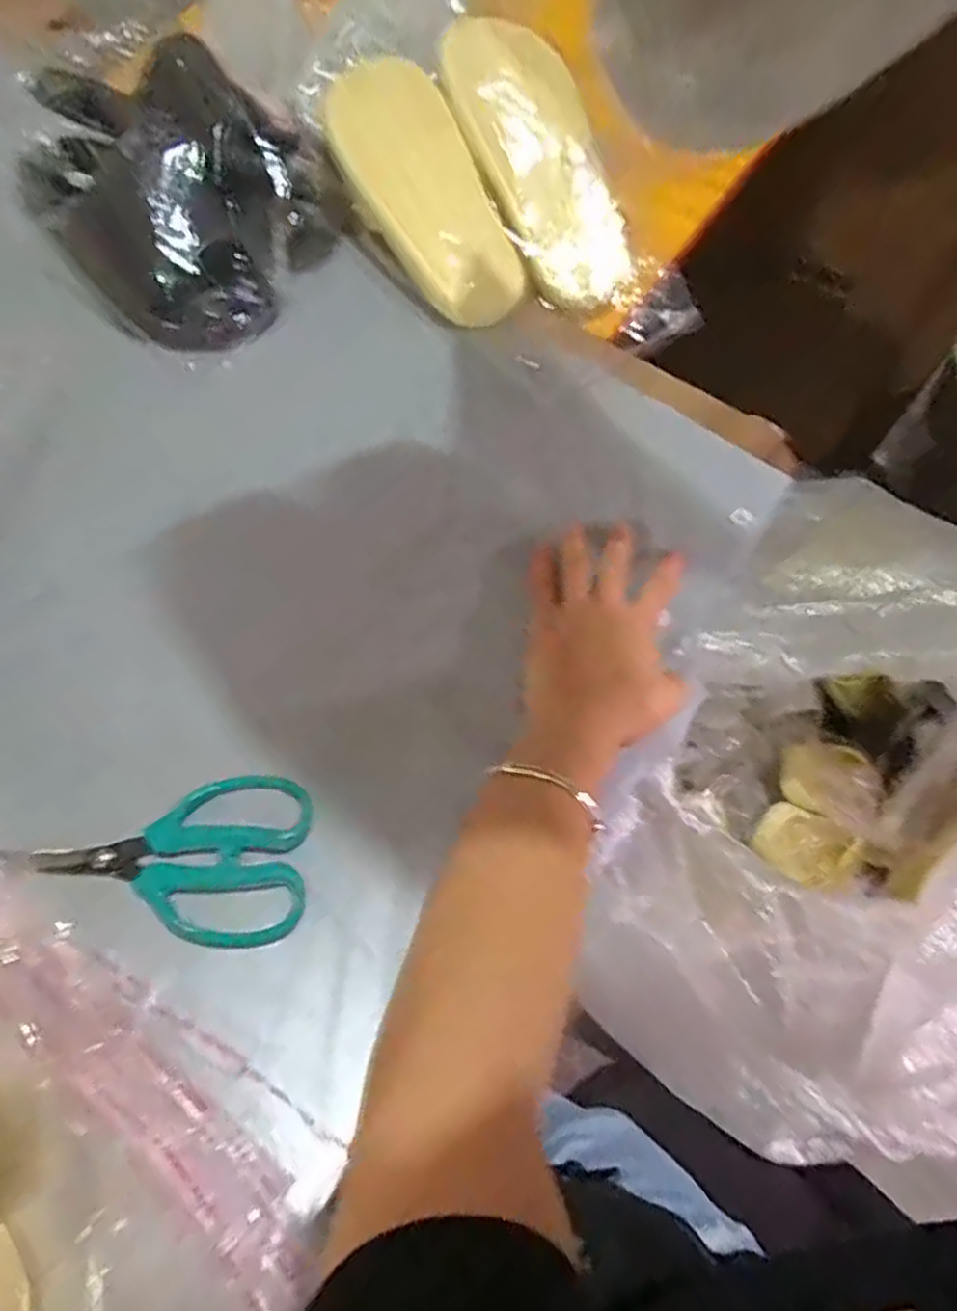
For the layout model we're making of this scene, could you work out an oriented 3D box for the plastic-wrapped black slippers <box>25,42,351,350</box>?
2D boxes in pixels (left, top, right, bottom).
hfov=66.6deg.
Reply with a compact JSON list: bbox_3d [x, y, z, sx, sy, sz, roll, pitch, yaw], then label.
[{"bbox_3d":[-0.236,-0.378,0.549,0.193,0.109,0.266,-32,67,-17],"label":"plastic-wrapped black slippers"}]

